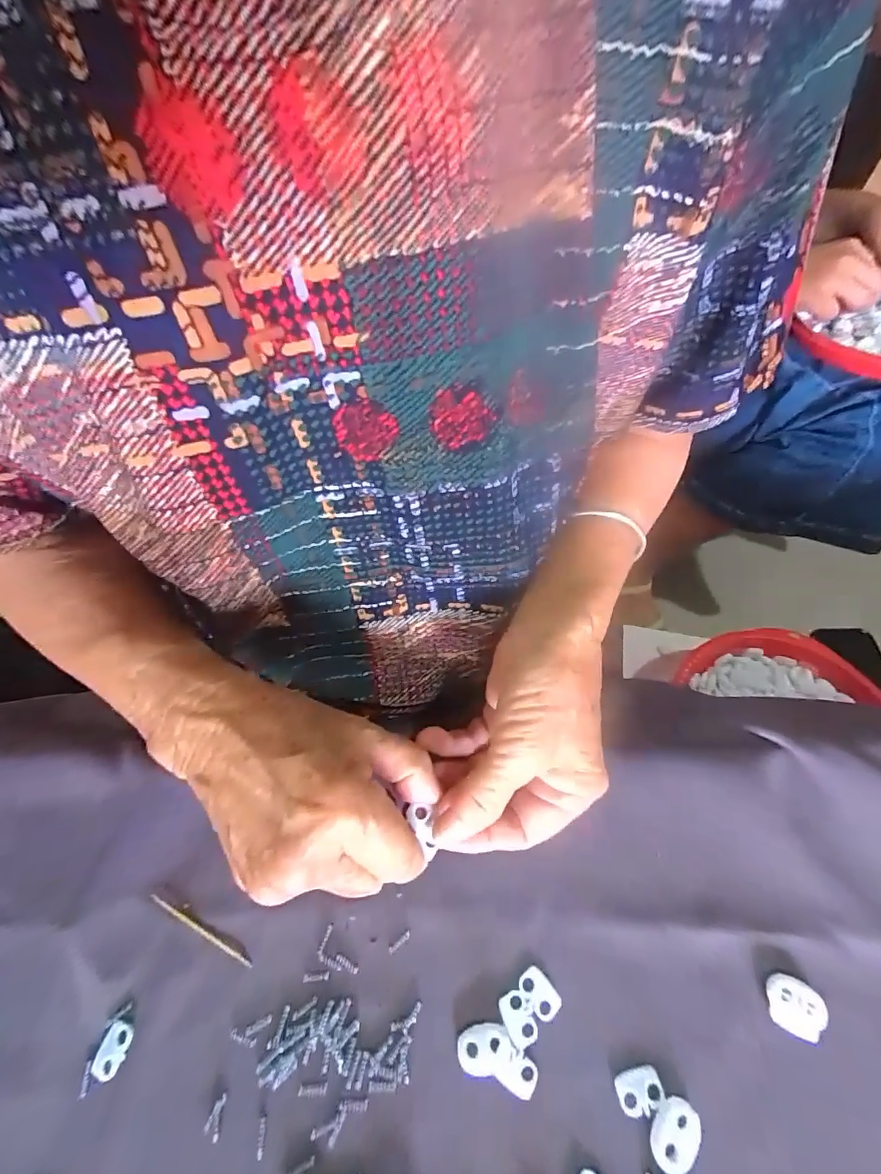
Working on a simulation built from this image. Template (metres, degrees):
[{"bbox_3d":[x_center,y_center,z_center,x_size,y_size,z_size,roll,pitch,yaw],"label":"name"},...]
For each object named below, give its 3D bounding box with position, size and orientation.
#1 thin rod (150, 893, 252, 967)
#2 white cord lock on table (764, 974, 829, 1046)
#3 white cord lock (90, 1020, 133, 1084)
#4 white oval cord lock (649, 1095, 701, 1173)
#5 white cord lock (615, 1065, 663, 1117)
[{"bbox_3d":[-0.116,0.165,0.225,0.060,0.006,0.004,23,64,16],"label":"thin rod"},{"bbox_3d":[0.153,0.180,0.200,0.021,0.007,0.019,23,64,16],"label":"white cord lock on table"},{"bbox_3d":[-0.142,0.200,0.201,0.013,0.004,0.020,20,63,15],"label":"white cord lock"},{"bbox_3d":[0.092,0.215,0.184,0.016,0.004,0.023,35,68,21],"label":"white oval cord lock"},{"bbox_3d":[0.081,0.207,0.191,0.018,0.004,0.012,-17,60,-6],"label":"white cord lock"}]

